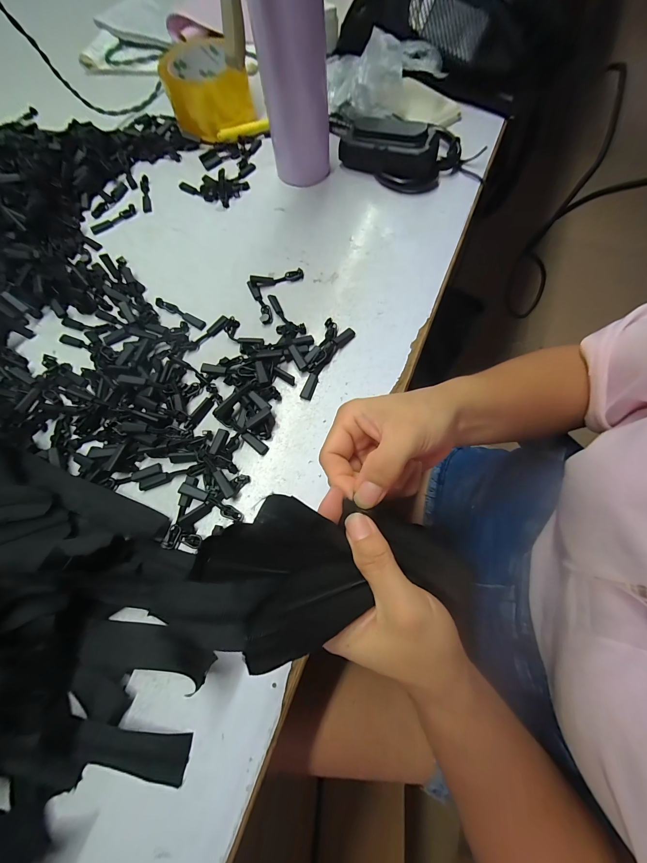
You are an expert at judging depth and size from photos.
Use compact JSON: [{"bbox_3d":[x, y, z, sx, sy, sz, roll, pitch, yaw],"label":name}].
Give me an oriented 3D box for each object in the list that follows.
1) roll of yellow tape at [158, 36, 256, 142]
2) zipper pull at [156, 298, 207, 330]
[{"bbox_3d":[-0.143,-0.429,0.376,0.097,0.055,0.097,-1,71,2],"label":"roll of yellow tape"},{"bbox_3d":[-0.144,-0.119,0.301,0.060,0.004,0.010,30,75,11],"label":"zipper pull"}]

